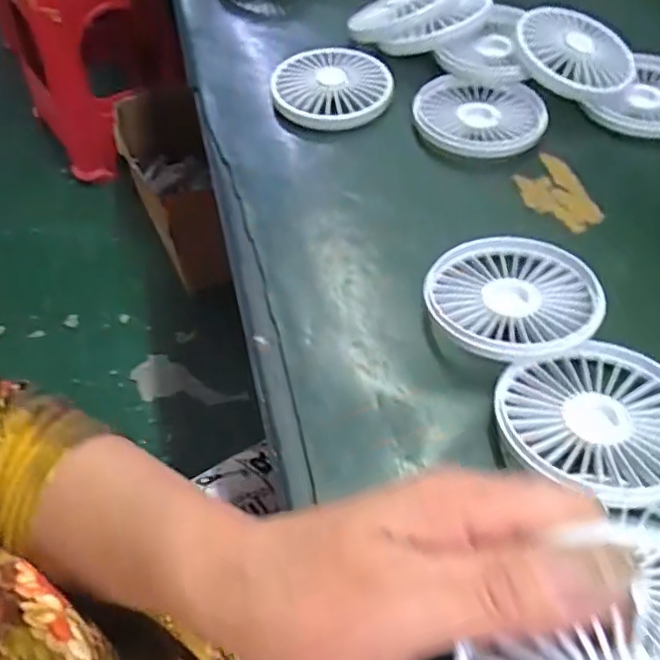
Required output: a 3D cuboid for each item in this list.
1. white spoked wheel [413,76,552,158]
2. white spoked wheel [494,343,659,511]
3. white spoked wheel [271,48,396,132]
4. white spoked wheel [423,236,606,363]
[{"bbox_3d":[0.106,-0.152,0.430,0.088,0.012,0.082,0,54,0],"label":"white spoked wheel"},{"bbox_3d":[0.123,0.040,0.278,0.085,0.025,0.084,0,54,0],"label":"white spoked wheel"},{"bbox_3d":[0.000,-0.185,0.455,0.088,0.015,0.087,0,54,0],"label":"white spoked wheel"},{"bbox_3d":[0.096,-0.017,0.322,0.086,0.026,0.086,0,54,0],"label":"white spoked wheel"}]

